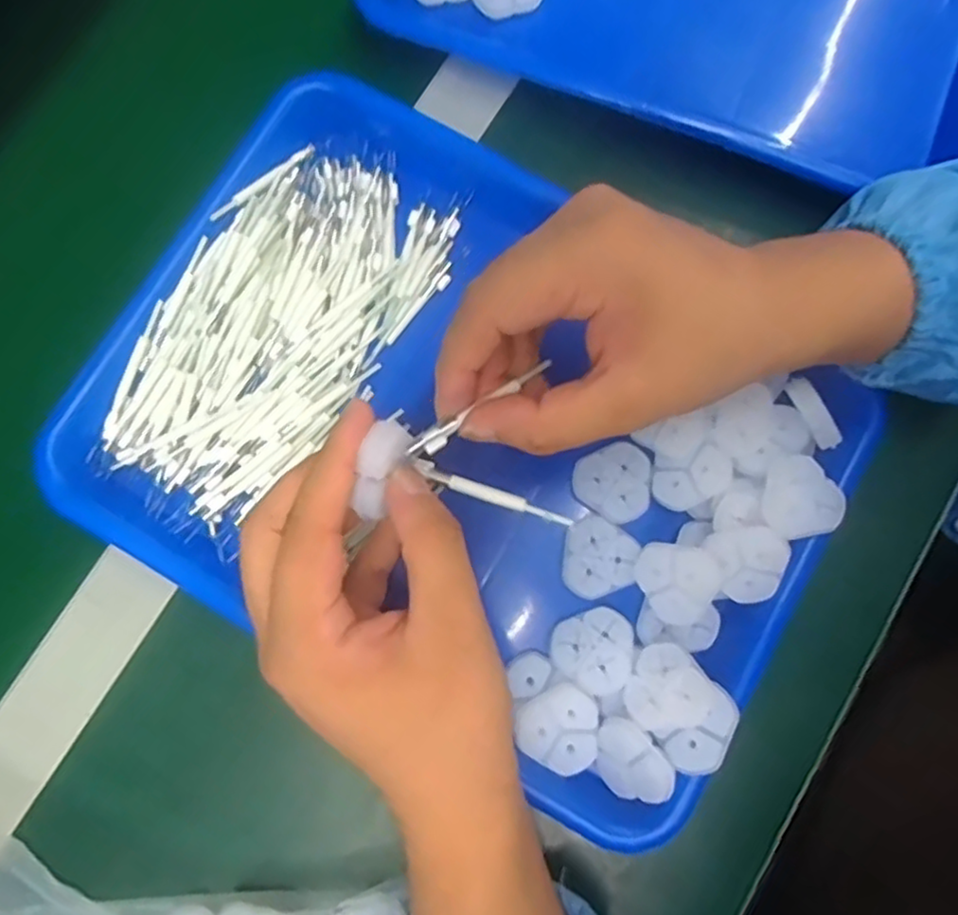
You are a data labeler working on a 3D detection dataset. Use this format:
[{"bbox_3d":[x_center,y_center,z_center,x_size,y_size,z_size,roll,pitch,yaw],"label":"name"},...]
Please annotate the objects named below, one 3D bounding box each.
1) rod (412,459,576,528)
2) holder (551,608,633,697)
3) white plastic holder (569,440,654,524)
[{"bbox_3d":[0.005,0.014,0.252,0.061,0.004,0.006,20,80,11],"label":"rod"},{"bbox_3d":[0.053,0.086,0.308,0.036,0.004,0.036,-5,66,10],"label":"holder"},{"bbox_3d":[0.065,0.012,0.322,0.036,0.004,0.036,0,81,1],"label":"white plastic holder"}]

